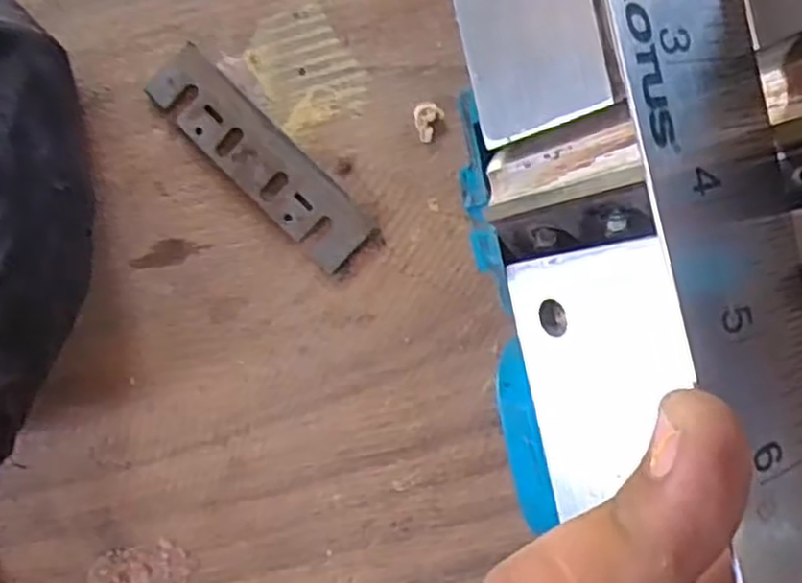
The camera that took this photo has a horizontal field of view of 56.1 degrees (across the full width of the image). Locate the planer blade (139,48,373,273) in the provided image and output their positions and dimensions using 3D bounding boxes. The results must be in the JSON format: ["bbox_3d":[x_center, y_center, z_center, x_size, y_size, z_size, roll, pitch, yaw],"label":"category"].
[{"bbox_3d":[-0.058,-0.055,0.313,0.110,0.004,0.029,45,96,4],"label":"planer blade"}]

